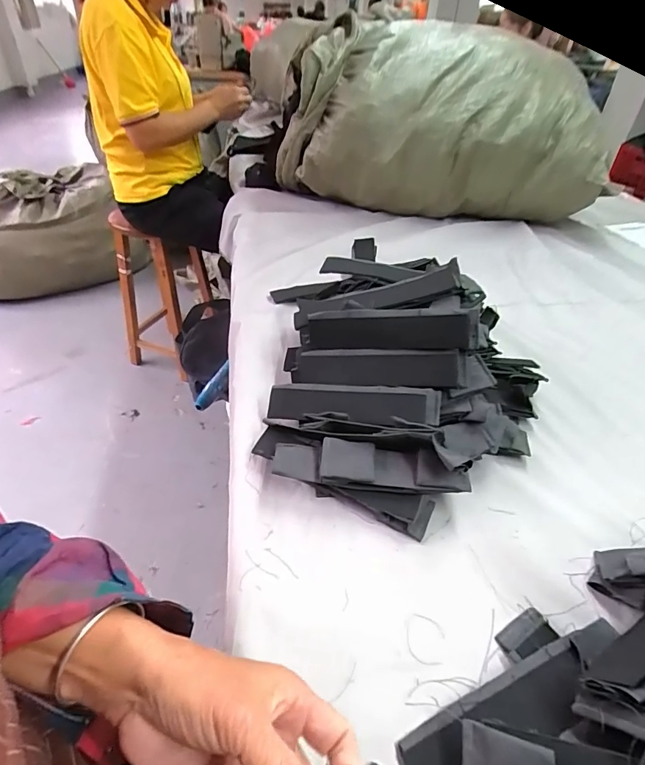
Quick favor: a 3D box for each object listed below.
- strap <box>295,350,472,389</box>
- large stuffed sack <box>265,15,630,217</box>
[{"bbox_3d":[0.063,-0.014,0.517,0.208,0.021,0.047,0,70,15],"label":"strap"},{"bbox_3d":[0.279,-0.622,1.071,0.737,0.350,0.419,7,40,7],"label":"large stuffed sack"}]

